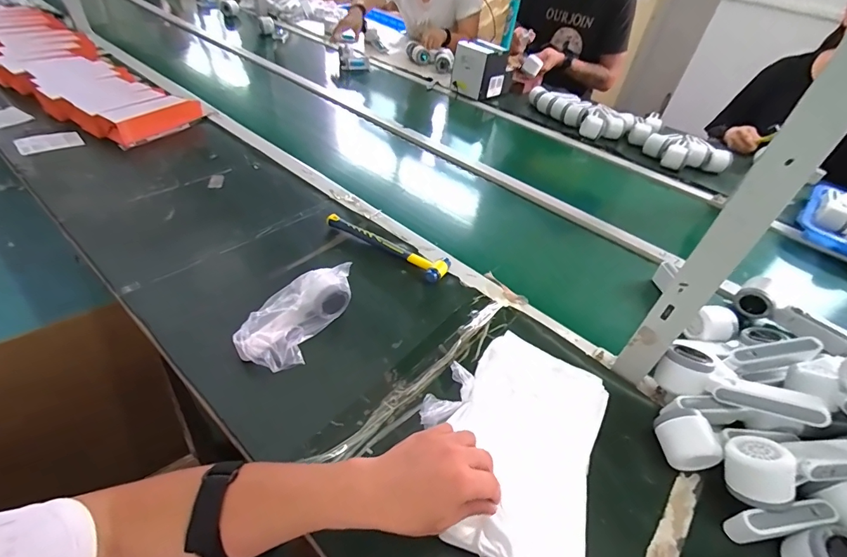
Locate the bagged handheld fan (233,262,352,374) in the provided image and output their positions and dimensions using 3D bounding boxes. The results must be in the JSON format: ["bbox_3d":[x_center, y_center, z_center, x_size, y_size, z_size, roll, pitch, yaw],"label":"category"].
[{"bbox_3d":[-0.169,0.052,0.562,0.077,0.073,0.177,33,62,25],"label":"bagged handheld fan"}]

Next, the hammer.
[{"bbox_3d":[-0.064,-0.063,0.727,0.241,0.023,0.054,29,47,21],"label":"hammer"}]

